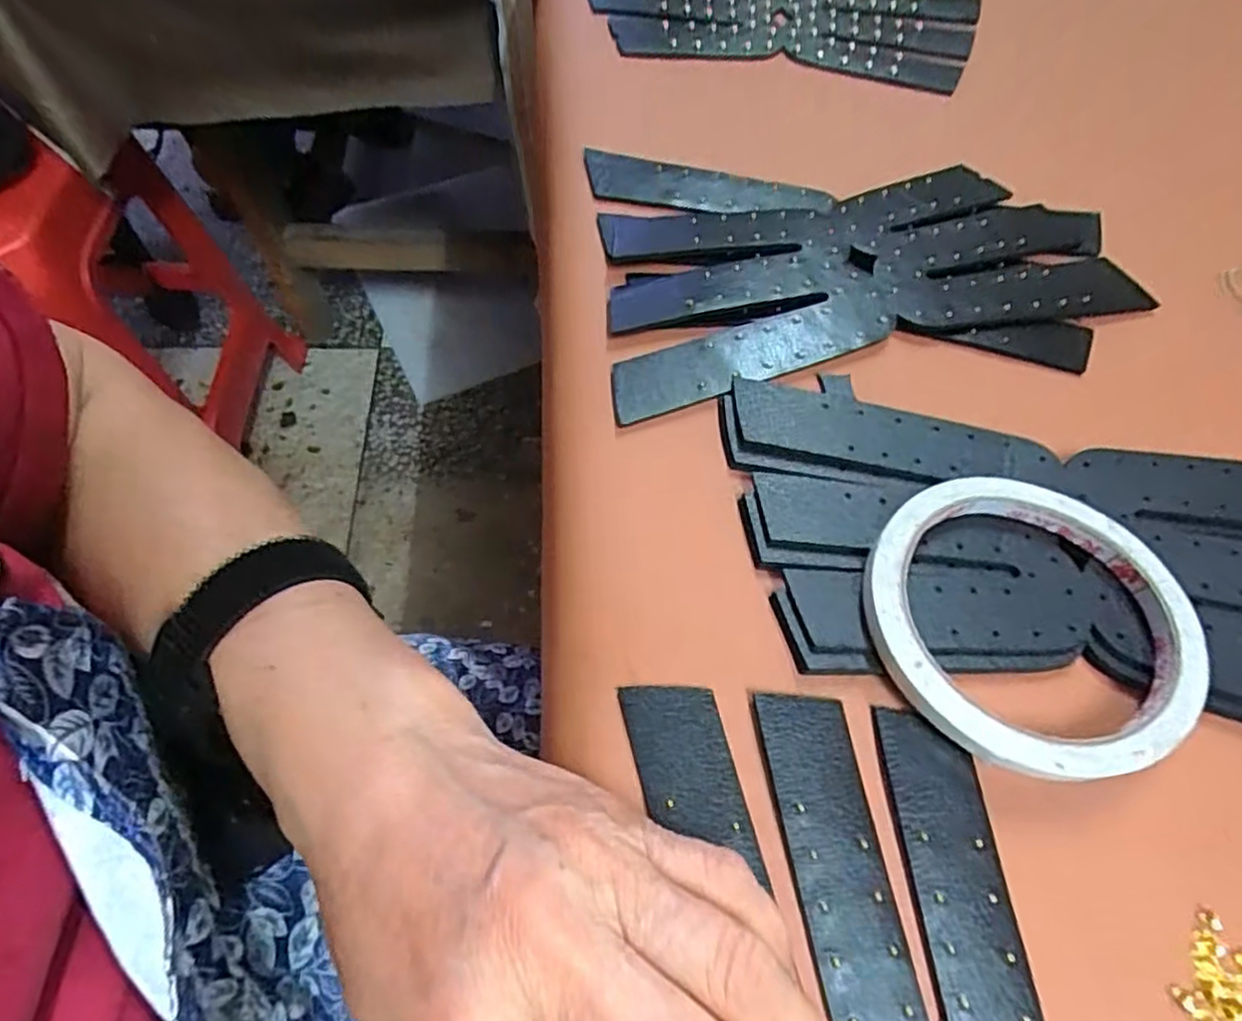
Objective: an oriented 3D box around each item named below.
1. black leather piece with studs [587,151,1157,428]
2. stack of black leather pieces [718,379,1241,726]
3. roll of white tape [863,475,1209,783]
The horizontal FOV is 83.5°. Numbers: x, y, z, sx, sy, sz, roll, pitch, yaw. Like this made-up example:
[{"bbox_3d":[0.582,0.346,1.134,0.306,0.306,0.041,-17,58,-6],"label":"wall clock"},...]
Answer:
[{"bbox_3d":[0.103,-0.106,0.295,0.219,0.014,0.143,-4,62,-5],"label":"black leather piece with studs"},{"bbox_3d":[0.145,0.013,0.227,0.221,0.008,0.101,9,62,2],"label":"stack of black leather pieces"},{"bbox_3d":[0.127,0.031,0.211,0.106,0.013,0.091,-12,63,-9],"label":"roll of white tape"}]

